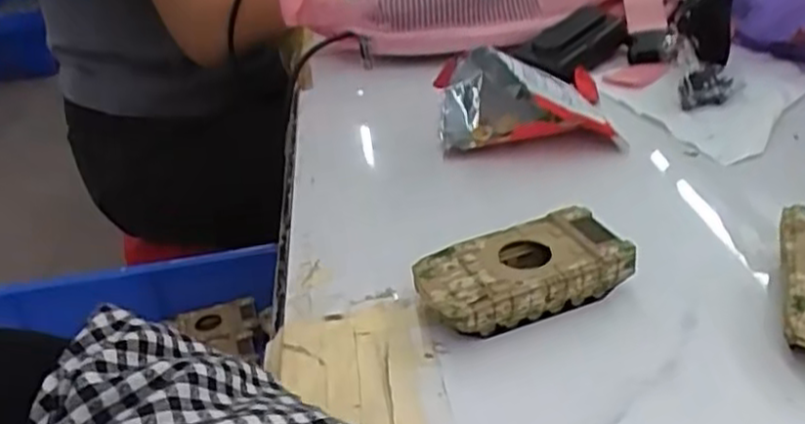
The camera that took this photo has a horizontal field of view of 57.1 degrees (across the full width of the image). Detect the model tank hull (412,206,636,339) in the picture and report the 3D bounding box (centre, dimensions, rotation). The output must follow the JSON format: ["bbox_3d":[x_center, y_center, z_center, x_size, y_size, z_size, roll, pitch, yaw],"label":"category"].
[{"bbox_3d":[0.056,0.029,0.350,0.096,0.027,0.048,-14,31,-14],"label":"model tank hull"}]

